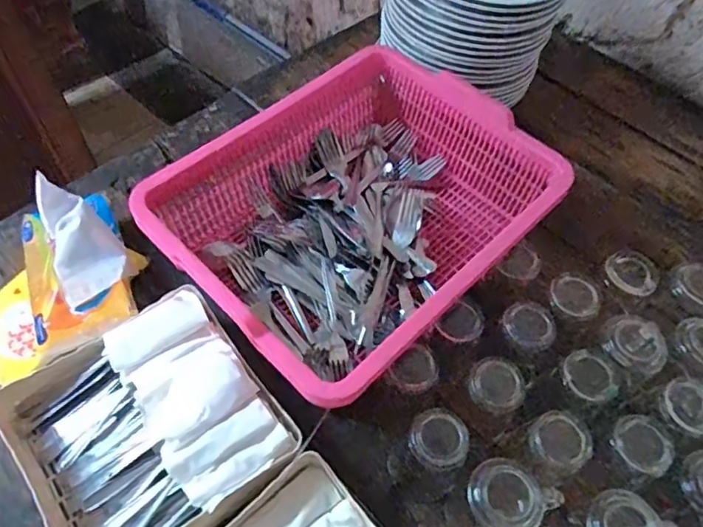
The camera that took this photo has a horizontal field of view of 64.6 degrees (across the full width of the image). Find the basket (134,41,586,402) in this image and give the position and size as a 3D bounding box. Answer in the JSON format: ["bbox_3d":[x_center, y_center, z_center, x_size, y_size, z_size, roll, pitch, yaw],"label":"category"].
[{"bbox_3d":[0.011,-0.058,0.637,0.403,0.108,0.314,-38,67,-24],"label":"basket"}]

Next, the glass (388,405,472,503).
[{"bbox_3d":[0.074,0.180,0.520,0.058,0.103,0.061,2,57,-2],"label":"glass"}]

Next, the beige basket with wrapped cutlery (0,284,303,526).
[{"bbox_3d":[-0.196,0.151,0.513,0.219,0.056,0.223,-33,65,-22],"label":"beige basket with wrapped cutlery"}]

